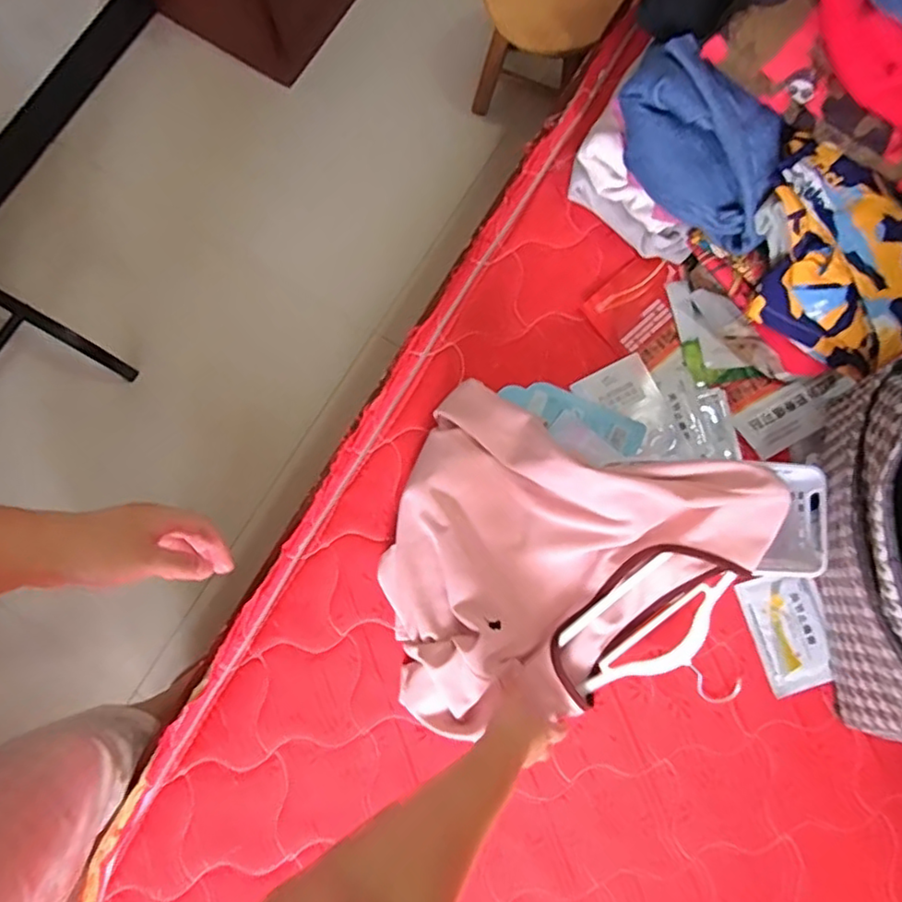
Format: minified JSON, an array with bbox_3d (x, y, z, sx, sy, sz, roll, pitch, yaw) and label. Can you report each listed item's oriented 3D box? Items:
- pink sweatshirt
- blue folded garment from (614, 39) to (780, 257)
[{"bbox_3d":[0.103,0.150,0.671,0.371,0.117,0.360,23,80,4],"label":"pink sweatshirt"},{"bbox_3d":[0.280,-0.338,0.694,0.232,0.097,0.109,41,82,7],"label":"blue folded garment"}]

